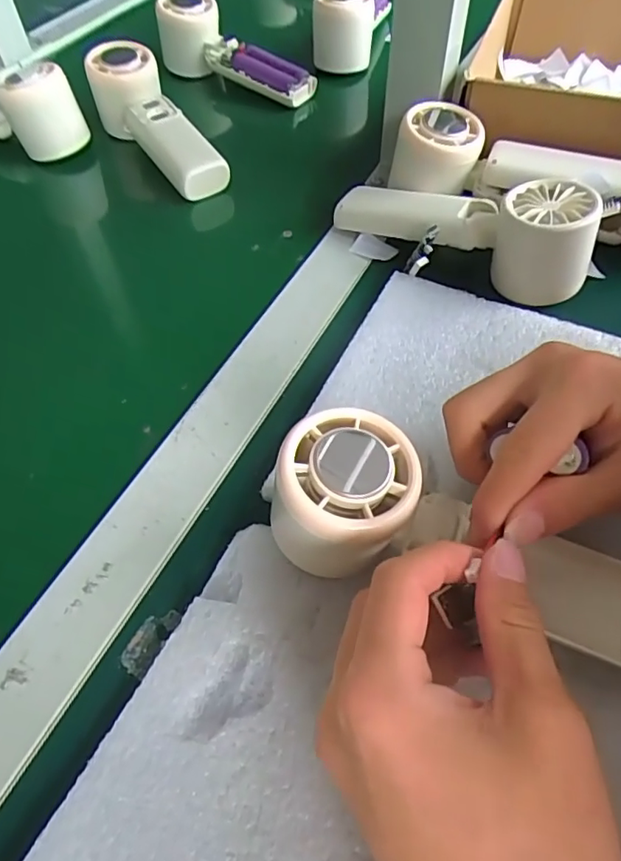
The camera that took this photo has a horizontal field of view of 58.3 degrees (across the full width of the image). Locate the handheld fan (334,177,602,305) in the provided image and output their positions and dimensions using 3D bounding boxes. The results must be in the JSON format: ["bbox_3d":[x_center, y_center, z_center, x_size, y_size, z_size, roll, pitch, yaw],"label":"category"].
[{"bbox_3d":[0.090,-0.129,0.347,0.165,0.048,0.065,23,60,19],"label":"handheld fan"}]

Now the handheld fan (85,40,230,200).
[{"bbox_3d":[-0.122,-0.245,0.456,0.050,0.051,0.163,-33,71,-18],"label":"handheld fan"}]

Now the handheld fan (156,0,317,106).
[{"bbox_3d":[-0.072,-0.360,0.522,0.158,0.059,0.043,26,60,20],"label":"handheld fan"}]

